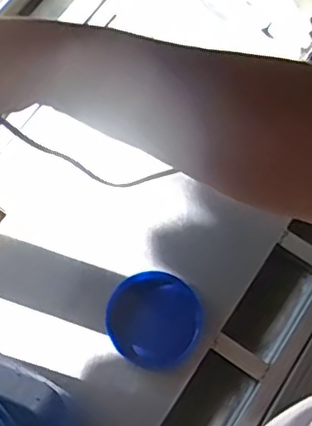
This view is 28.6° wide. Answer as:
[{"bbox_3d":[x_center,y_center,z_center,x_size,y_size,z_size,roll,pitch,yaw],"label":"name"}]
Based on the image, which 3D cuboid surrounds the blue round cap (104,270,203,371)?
[{"bbox_3d":[-0.003,0.141,0.816,0.123,0.025,0.119,1,71,-2],"label":"blue round cap"}]

